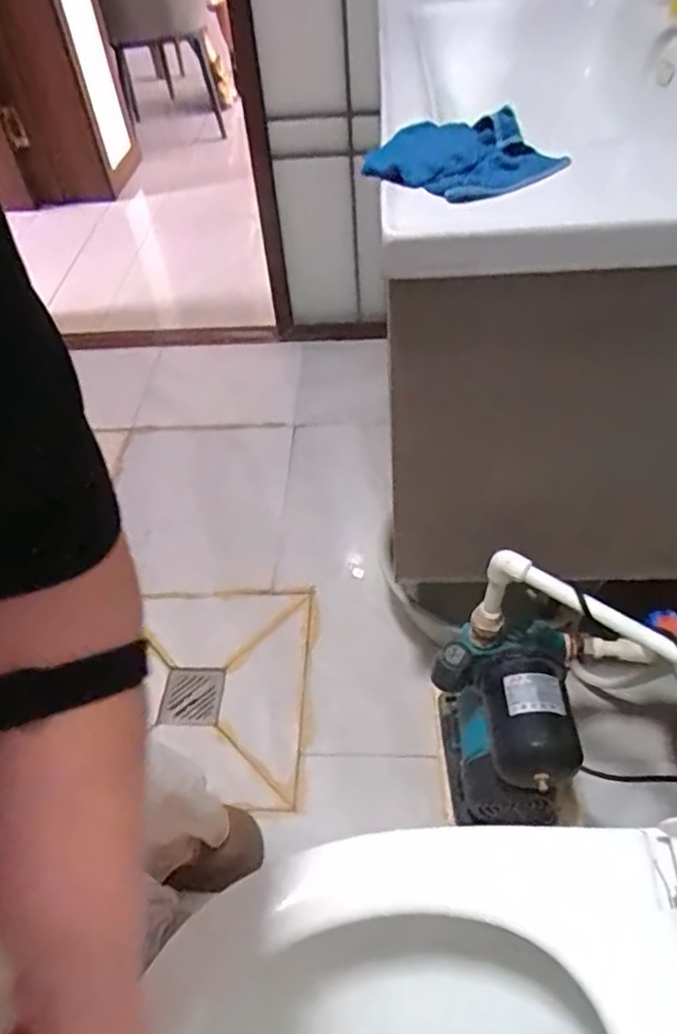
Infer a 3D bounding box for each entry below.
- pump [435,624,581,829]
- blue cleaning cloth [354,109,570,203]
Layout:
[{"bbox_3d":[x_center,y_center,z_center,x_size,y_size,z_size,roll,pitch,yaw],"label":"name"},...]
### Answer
[{"bbox_3d":[0.210,0.271,0.892,0.154,0.259,0.219,0,48,7],"label":"pump"},{"bbox_3d":[0.109,-0.325,0.604,0.166,0.036,0.128,23,54,24],"label":"blue cleaning cloth"}]

